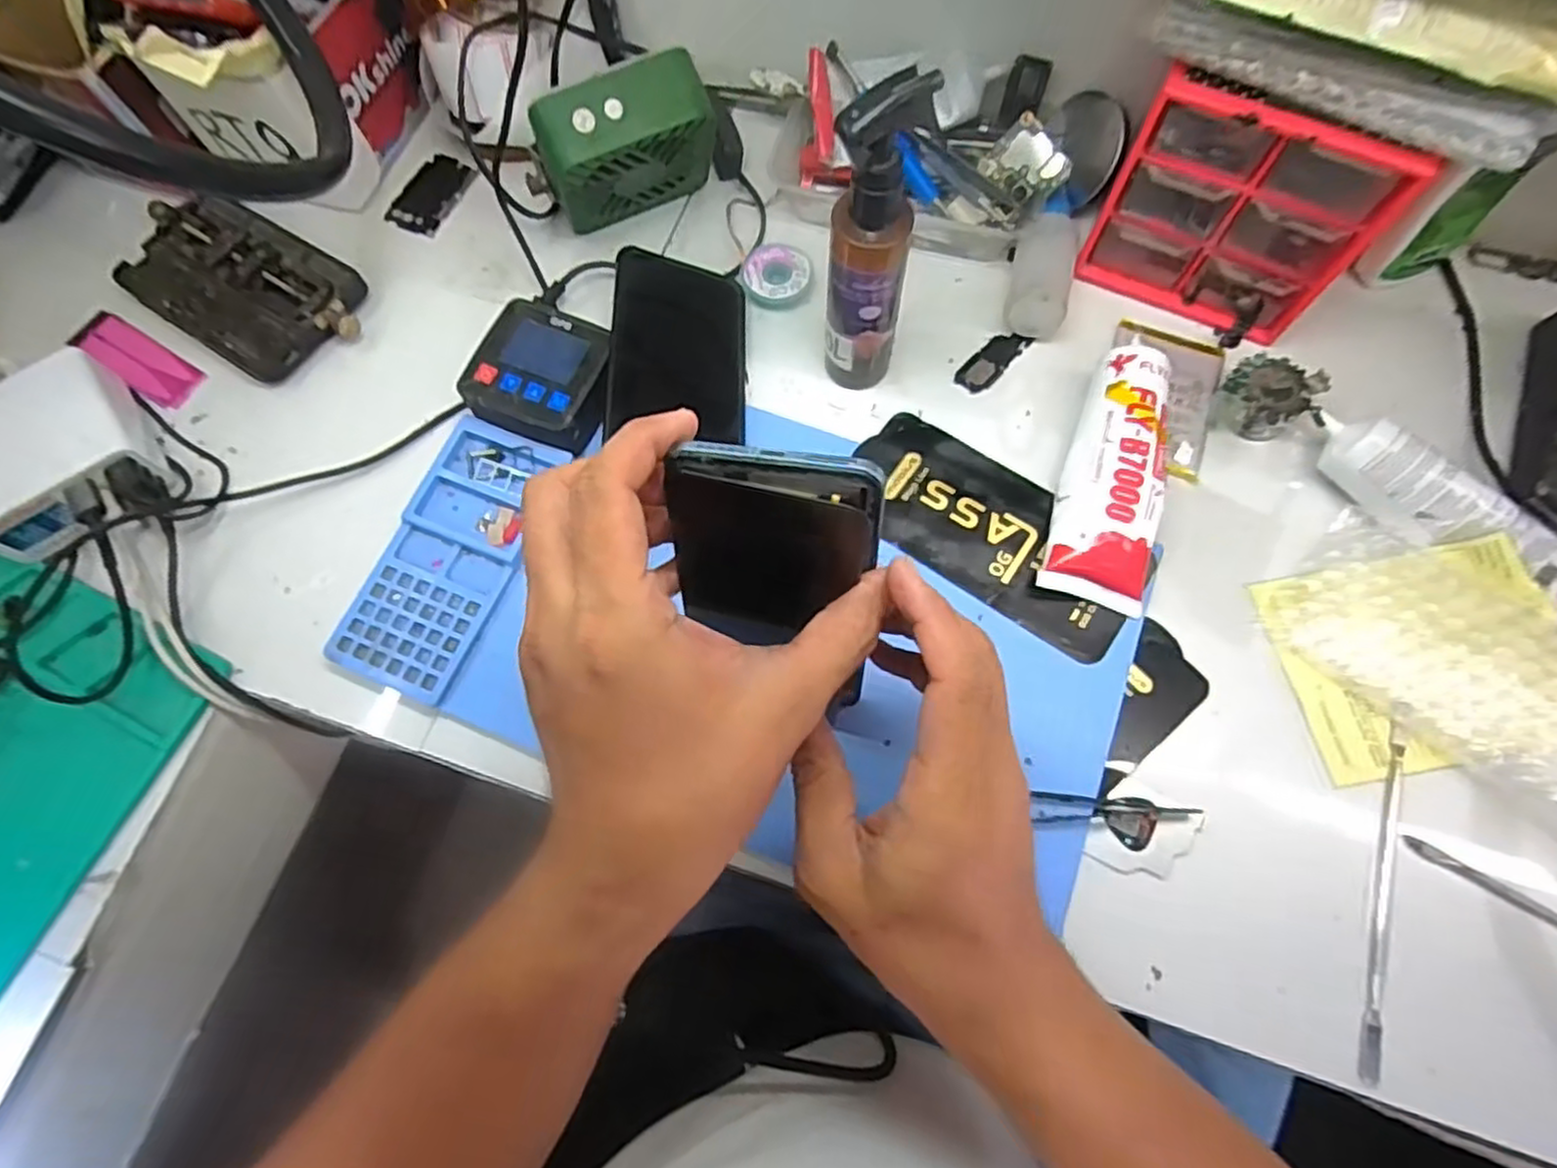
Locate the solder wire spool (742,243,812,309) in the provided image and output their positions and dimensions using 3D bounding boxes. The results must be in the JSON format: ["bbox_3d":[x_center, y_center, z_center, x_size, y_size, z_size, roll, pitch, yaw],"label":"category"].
[{"bbox_3d":[0.000,-0.193,0.461,0.040,0.010,0.044,-1,71,2],"label":"solder wire spool"}]

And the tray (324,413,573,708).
[{"bbox_3d":[-0.174,-0.015,0.400,0.068,0.019,0.150,20,73,9],"label":"tray"}]

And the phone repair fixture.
[{"bbox_3d":[-0.338,-0.189,0.463,0.168,0.021,0.088,31,75,12],"label":"phone repair fixture"}]

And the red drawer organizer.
[{"bbox_3d":[0.257,-0.219,0.401,0.125,0.116,0.086,28,75,11],"label":"red drawer organizer"}]

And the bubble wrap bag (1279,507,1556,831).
[{"bbox_3d":[0.335,0.040,0.351,0.086,0.026,0.170,-43,75,-11],"label":"bubble wrap bag"}]

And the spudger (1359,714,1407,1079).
[{"bbox_3d":[0.272,0.137,0.330,0.009,0.005,0.156,19,73,9],"label":"spudger"}]

